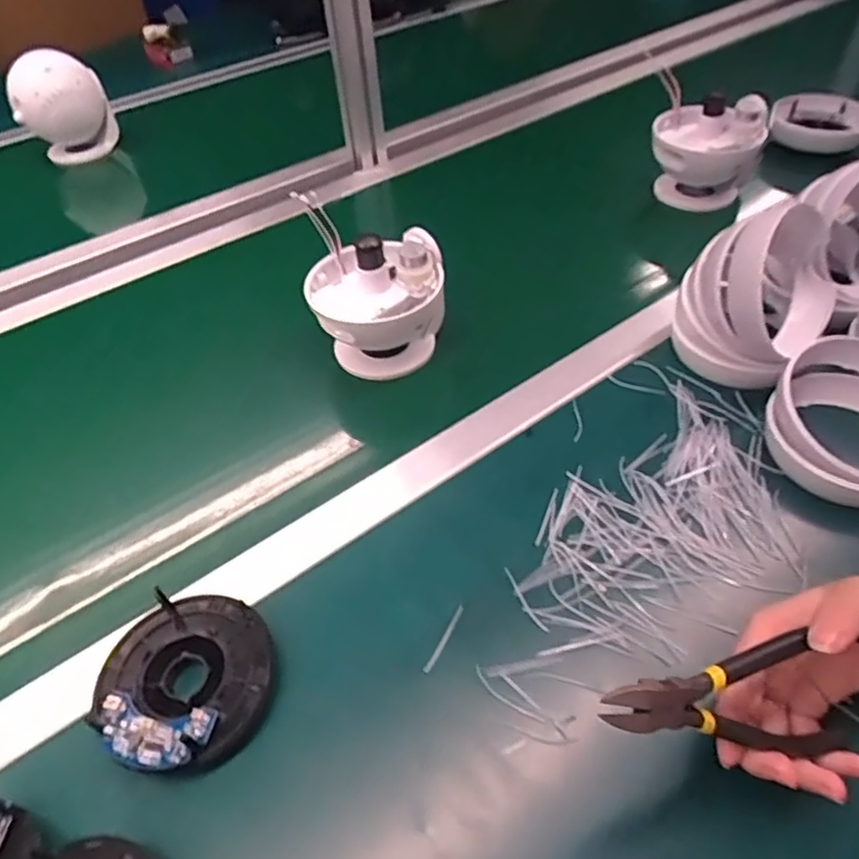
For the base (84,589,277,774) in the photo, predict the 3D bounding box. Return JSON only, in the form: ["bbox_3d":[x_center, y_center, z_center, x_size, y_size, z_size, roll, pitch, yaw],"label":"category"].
[{"bbox_3d":[-0.141,0.146,0.373,0.102,0.028,0.098,-2,47,2],"label":"base"}]

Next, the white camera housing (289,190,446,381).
[{"bbox_3d":[-0.045,-0.111,0.556,0.113,0.107,0.105,-2,47,2],"label":"white camera housing"}]

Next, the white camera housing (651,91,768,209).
[{"bbox_3d":[0.321,-0.318,0.749,0.118,0.116,0.101,14,50,16],"label":"white camera housing"}]

